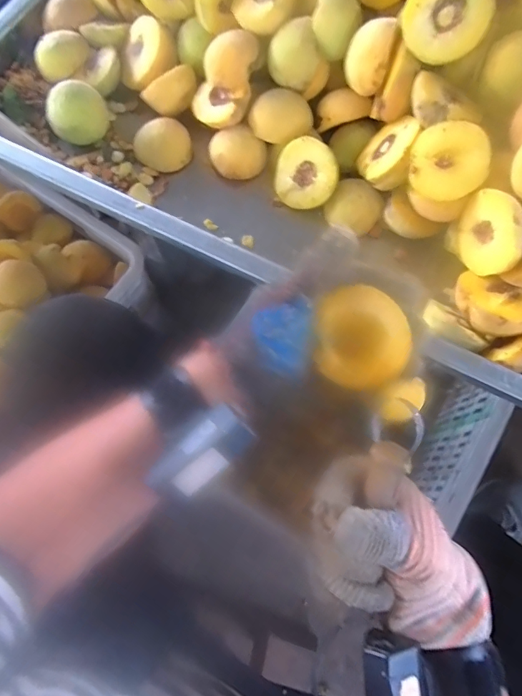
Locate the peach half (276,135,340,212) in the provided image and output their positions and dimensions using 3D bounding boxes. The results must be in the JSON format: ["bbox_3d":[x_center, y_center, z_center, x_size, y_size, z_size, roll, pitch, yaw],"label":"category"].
[{"bbox_3d":[0.052,-0.189,0.492,0.066,0.070,0.034,24,32,10],"label":"peach half"}]

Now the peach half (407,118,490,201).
[{"bbox_3d":[0.173,-0.169,0.416,0.064,0.036,0.065,7,103,26],"label":"peach half"}]

